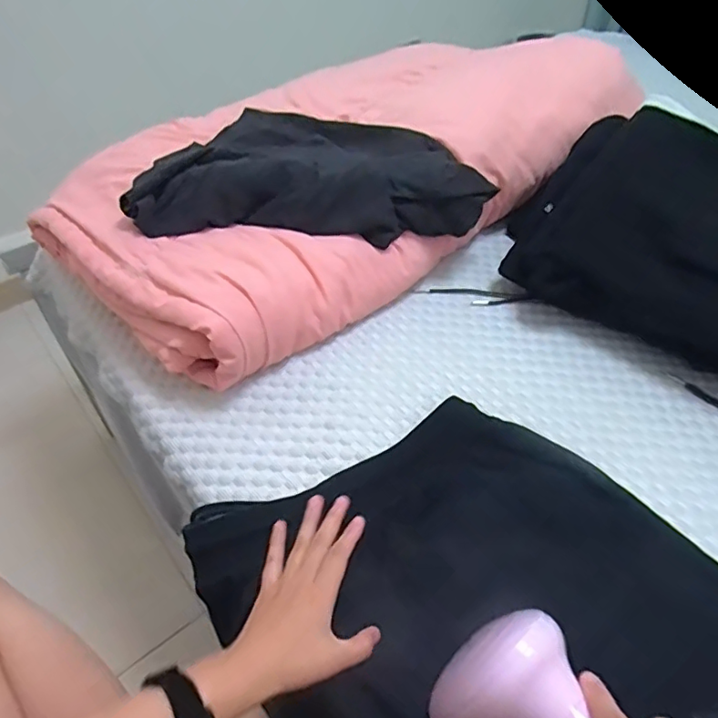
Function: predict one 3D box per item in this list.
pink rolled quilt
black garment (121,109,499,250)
[{"bbox_3d":[-0.035,-0.274,0.837,0.751,0.181,0.464,-34,55,-25],"label":"pink rolled quilt"},{"bbox_3d":[-0.059,-0.266,0.765,0.437,0.080,0.292,-1,48,0],"label":"black garment"}]

